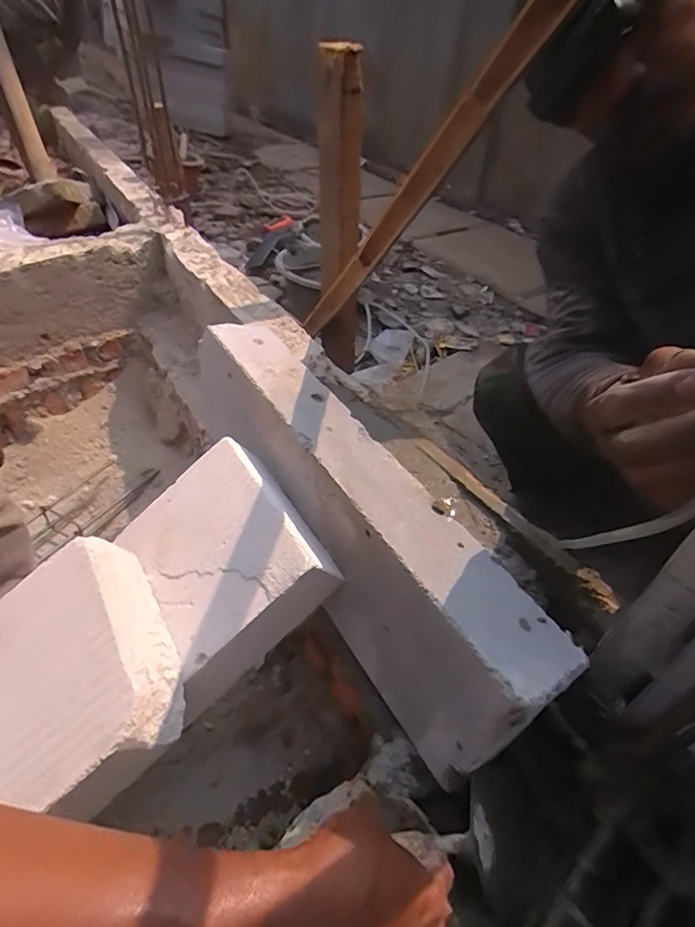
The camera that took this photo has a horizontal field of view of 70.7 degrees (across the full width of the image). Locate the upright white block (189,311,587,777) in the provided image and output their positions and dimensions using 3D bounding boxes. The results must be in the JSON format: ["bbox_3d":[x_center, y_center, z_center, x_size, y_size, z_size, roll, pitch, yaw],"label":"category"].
[{"bbox_3d":[-0.016,0.045,0.557,0.090,0.189,0.567,-22,49,-25],"label":"upright white block"}]

